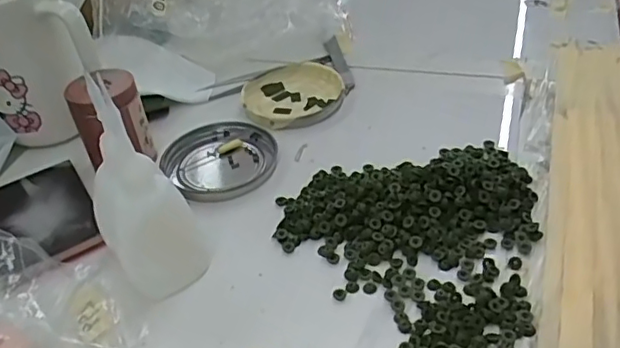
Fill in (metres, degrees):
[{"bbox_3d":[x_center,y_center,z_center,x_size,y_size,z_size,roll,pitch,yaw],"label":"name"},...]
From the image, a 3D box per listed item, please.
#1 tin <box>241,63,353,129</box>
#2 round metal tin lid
[{"bbox_3d":[-0.014,-0.064,0.469,0.082,0.009,0.073,-23,41,-20],"label":"tin"},{"bbox_3d":[-0.064,-0.010,0.416,0.079,0.009,0.076,-4,39,3],"label":"round metal tin lid"}]

